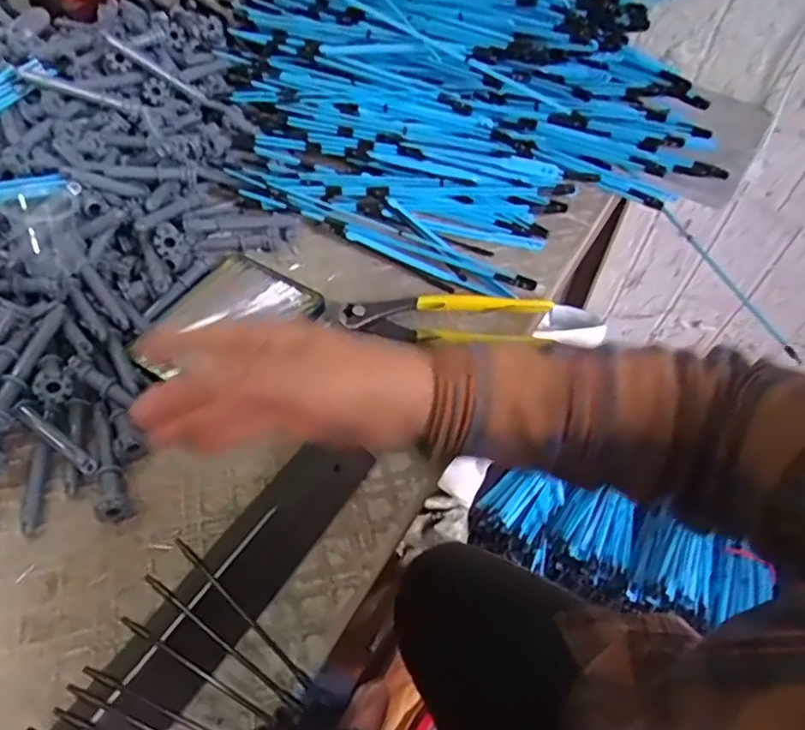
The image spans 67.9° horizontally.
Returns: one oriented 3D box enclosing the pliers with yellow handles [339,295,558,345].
[{"bbox_3d":[0.034,-0.038,0.468,0.158,0.023,0.054,9,55,2],"label":"pliers with yellow handles"}]

